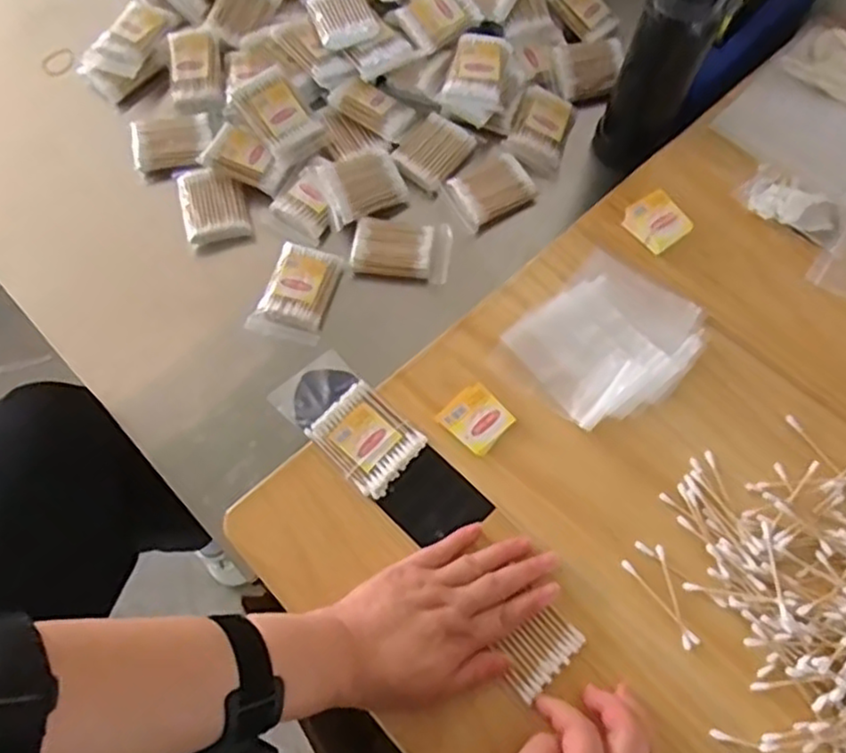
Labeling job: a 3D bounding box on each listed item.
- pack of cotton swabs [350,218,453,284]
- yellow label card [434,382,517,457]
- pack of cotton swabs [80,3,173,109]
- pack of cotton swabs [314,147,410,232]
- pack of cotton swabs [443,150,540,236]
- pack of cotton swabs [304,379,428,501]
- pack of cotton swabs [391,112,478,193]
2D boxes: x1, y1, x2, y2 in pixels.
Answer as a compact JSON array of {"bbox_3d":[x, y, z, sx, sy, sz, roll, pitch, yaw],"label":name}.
[{"bbox_3d":[-0.019,-0.123,0.674,0.090,0.023,0.063,10,67,3],"label":"pack of cotton swabs"},{"bbox_3d":[0.042,0.033,0.558,0.047,0.004,0.045,44,78,10],"label":"yellow label card"},{"bbox_3d":[-0.312,-0.345,0.745,0.053,0.028,0.108,35,86,13],"label":"pack of cotton swabs"},{"bbox_3d":[-0.059,-0.187,0.679,0.080,0.018,0.066,-25,70,-11],"label":"pack of cotton swabs"},{"bbox_3d":[0.062,-0.185,0.700,0.082,0.022,0.063,-35,72,-14],"label":"pack of cotton swabs"},{"bbox_3d":[-0.043,0.047,0.546,0.077,0.008,0.063,42,73,15],"label":"pack of cotton swabs"},{"bbox_3d":[0.010,-0.225,0.710,0.059,0.015,0.075,34,71,12],"label":"pack of cotton swabs"}]

